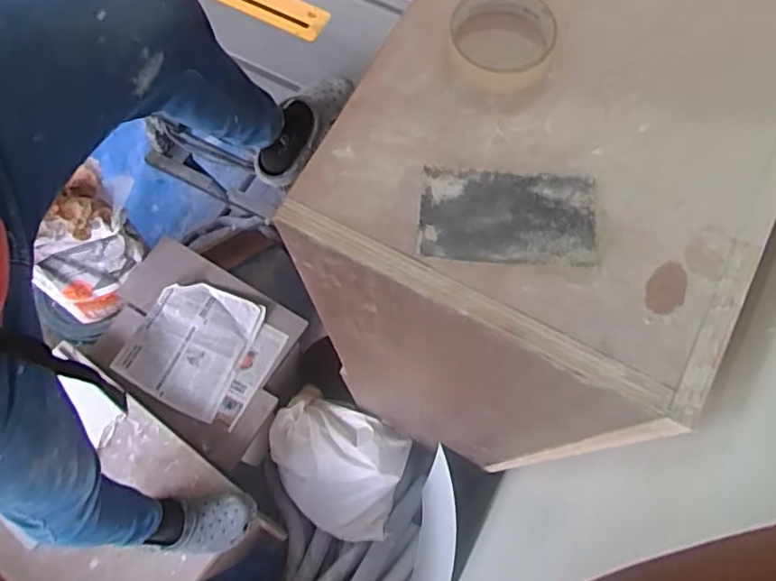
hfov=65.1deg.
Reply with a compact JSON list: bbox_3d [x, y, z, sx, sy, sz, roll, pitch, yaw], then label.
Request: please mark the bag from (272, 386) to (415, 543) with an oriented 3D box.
[{"bbox_3d":[-0.137,0.469,1.635,0.370,0.292,0.316,25,71,10],"label":"bag"}]

